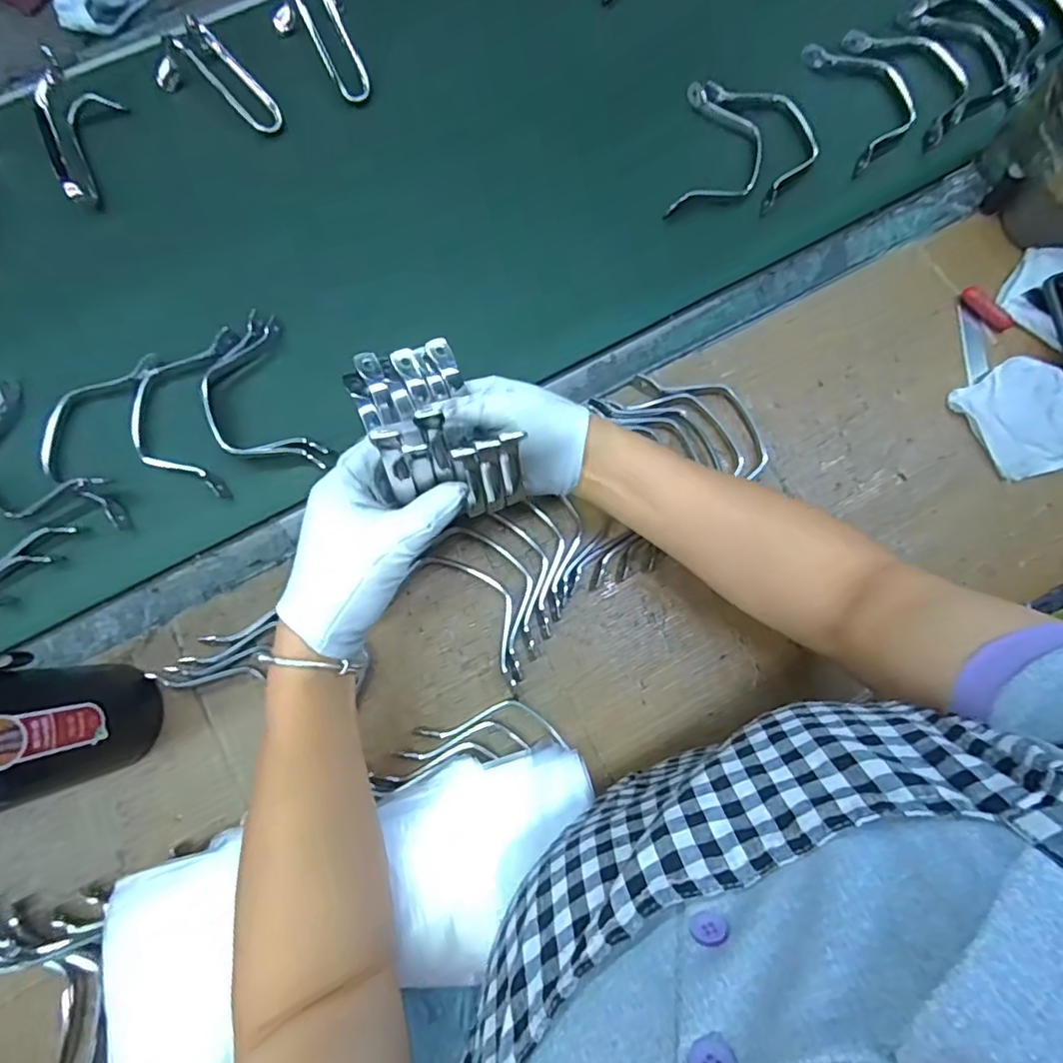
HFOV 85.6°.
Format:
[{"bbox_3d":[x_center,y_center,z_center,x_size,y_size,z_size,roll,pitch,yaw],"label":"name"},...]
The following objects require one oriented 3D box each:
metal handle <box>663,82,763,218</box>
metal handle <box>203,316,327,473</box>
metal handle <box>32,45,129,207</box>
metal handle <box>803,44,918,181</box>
[{"bbox_3d":[0.178,-0.363,0.546,0.079,0.010,0.122,11,94,18],"label":"metal handle"},{"bbox_3d":[-0.225,-0.105,0.468,0.075,0.026,0.150,-21,78,-5],"label":"metal handle"},{"bbox_3d":[-0.403,-0.360,0.516,0.083,0.051,0.118,-31,80,-6],"label":"metal handle"},{"bbox_3d":[0.322,-0.419,0.554,0.074,0.015,0.144,-16,78,-4],"label":"metal handle"}]

